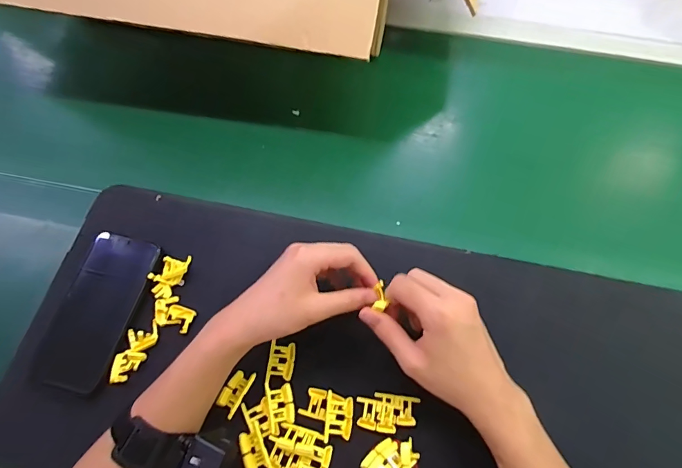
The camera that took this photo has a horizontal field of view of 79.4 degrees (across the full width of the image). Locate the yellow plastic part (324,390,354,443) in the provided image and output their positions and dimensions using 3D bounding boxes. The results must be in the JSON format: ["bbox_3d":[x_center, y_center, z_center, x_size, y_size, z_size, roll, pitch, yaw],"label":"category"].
[{"bbox_3d":[-0.002,0.174,0.391,0.026,0.009,0.041,5,62,1],"label":"yellow plastic part"}]

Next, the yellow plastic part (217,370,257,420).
[{"bbox_3d":[-0.102,0.153,0.399,0.022,0.016,0.042,26,64,11],"label":"yellow plastic part"}]

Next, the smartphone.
[{"bbox_3d":[-0.250,0.076,0.427,0.075,0.012,0.163,8,62,2],"label":"smartphone"}]

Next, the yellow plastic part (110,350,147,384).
[{"bbox_3d":[-0.215,0.133,0.412,0.024,0.009,0.033,13,63,5],"label":"yellow plastic part"}]

